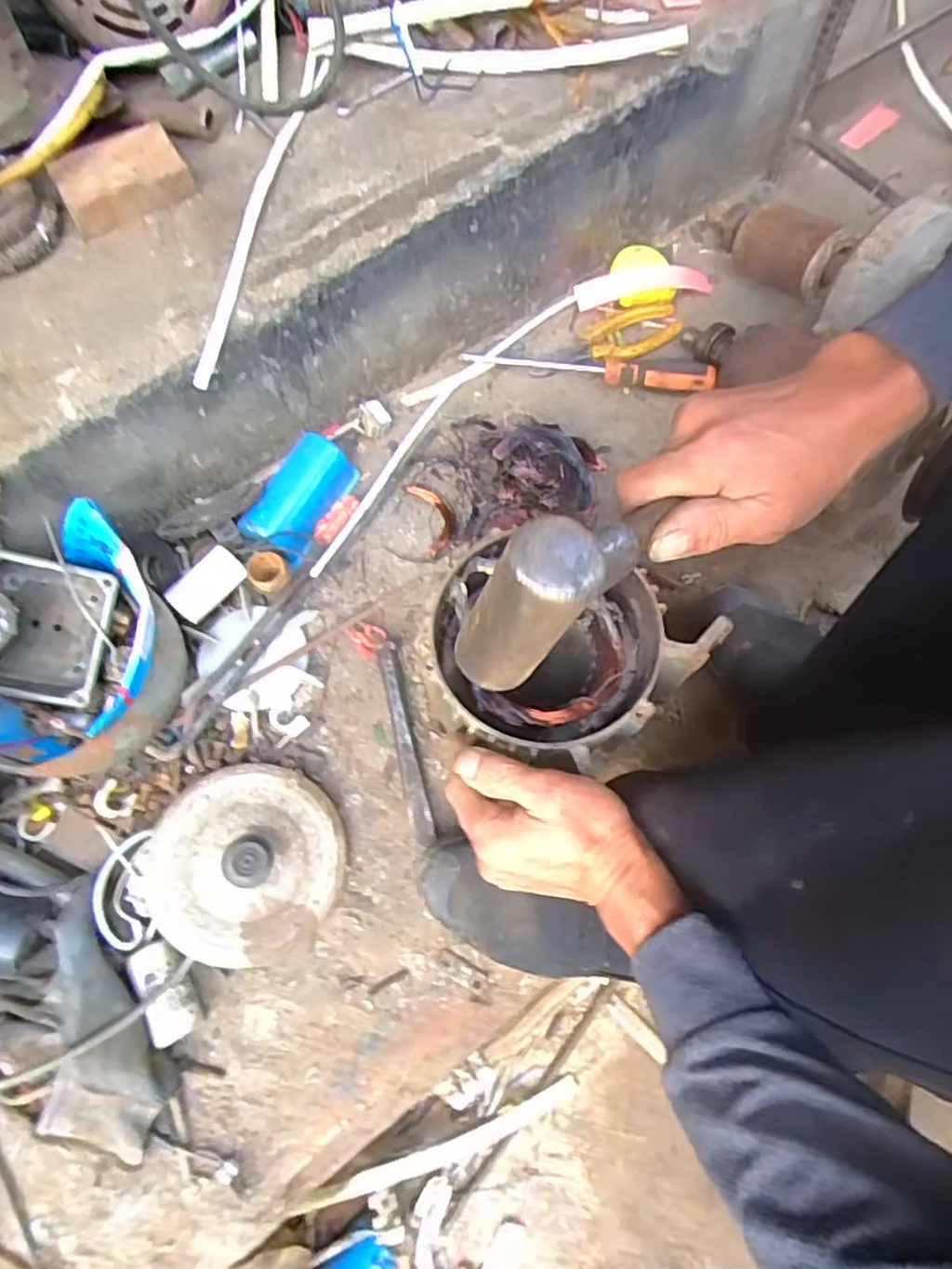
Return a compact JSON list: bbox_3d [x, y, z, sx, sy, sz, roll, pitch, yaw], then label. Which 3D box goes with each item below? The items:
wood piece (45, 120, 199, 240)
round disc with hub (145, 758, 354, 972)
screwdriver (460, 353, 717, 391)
[{"bbox_3d":[-0.285,-0.368,0.546,0.098,0.029,0.062,-32,72,-9],"label":"wood piece"},{"bbox_3d":[-0.174,0.173,0.517,0.146,0.042,0.146,5,71,-15],"label":"round disc with hub"},{"bbox_3d":[0.112,-0.274,0.684,0.248,0.031,0.030,13,71,6],"label":"screwdriver"}]

